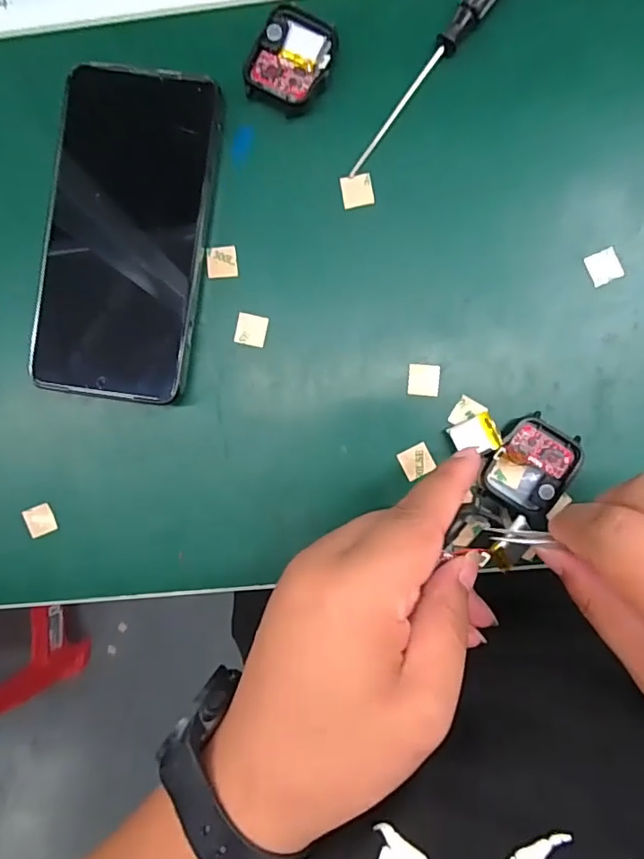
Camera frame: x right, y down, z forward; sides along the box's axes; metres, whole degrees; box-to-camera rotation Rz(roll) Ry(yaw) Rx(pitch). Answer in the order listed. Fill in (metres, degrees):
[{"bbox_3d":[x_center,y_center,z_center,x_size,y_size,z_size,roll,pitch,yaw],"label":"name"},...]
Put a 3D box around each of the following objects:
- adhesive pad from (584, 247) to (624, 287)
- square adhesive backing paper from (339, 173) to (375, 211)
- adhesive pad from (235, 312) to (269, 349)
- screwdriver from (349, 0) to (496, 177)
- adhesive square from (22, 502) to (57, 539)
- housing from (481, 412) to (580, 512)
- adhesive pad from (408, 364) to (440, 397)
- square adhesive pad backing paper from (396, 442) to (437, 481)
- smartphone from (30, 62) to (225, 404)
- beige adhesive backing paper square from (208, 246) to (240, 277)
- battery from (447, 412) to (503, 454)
[{"bbox_3d":[0.140,-0.081,0.260,0.016,0.004,0.016,-23,91,2],"label":"adhesive pad"},{"bbox_3d":[0.018,-0.121,0.264,0.016,0.004,0.016,-11,93,4],"label":"square adhesive backing paper"},{"bbox_3d":[-0.036,-0.051,0.268,0.015,0.004,0.016,11,94,3],"label":"adhesive pad"},{"bbox_3d":[0.056,-0.181,0.255,0.012,0.011,0.130,39,94,1],"label":"screwdriver"},{"bbox_3d":[-0.150,0.048,0.280,0.014,0.006,0.016,-21,92,4],"label":"adhesive square"},{"bbox_3d":[0.103,0.017,0.259,0.036,0.010,0.043,29,94,1],"label":"housing"},{"bbox_3d":[0.052,-0.025,0.265,0.015,0.004,0.016,4,93,3],"label":"adhesive pad"},{"bbox_3d":[0.048,0.016,0.267,0.016,0.004,0.015,-27,91,4],"label":"square adhesive pad backing paper"},{"bbox_3d":[-0.098,-0.097,0.264,0.077,0.017,0.159,9,94,3],"label":"smartphone"},{"bbox_3d":[-0.051,-0.086,0.268,0.015,0.004,0.015,-6,93,4],"label":"beige adhesive backing paper square"},{"bbox_3d":[0.075,0.003,0.256,0.021,0.005,0.019,-23,72,8],"label":"battery"}]

